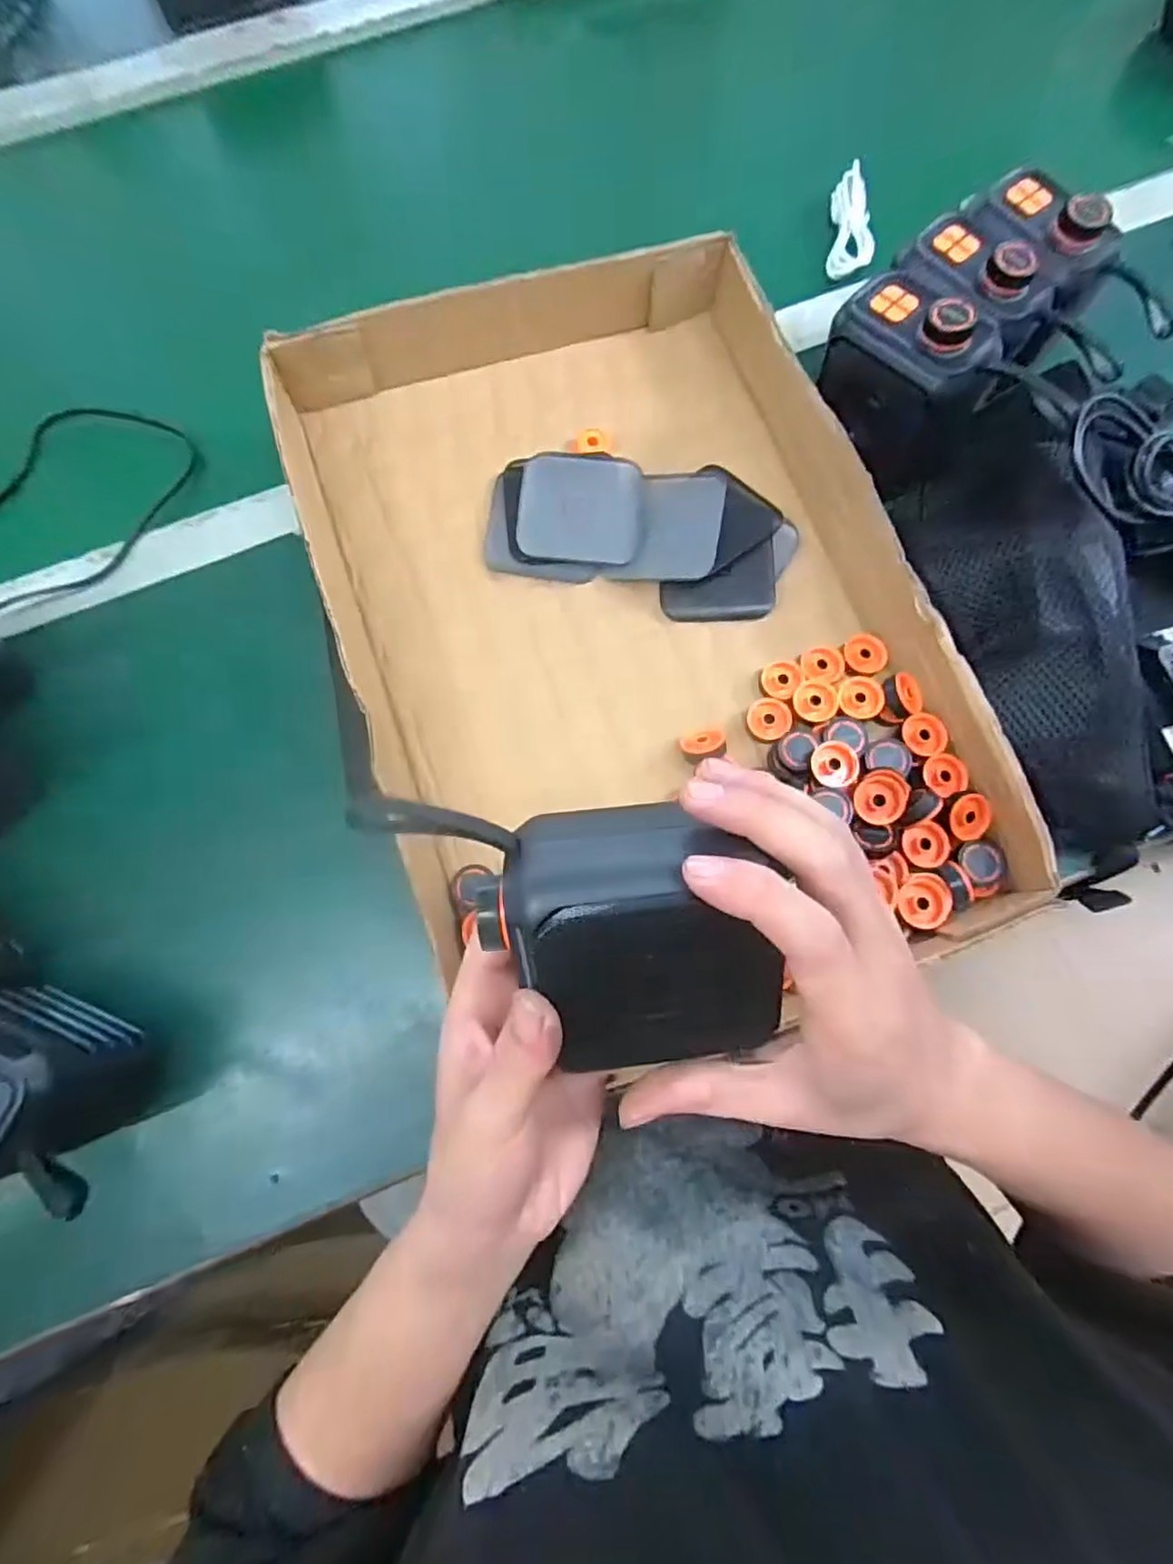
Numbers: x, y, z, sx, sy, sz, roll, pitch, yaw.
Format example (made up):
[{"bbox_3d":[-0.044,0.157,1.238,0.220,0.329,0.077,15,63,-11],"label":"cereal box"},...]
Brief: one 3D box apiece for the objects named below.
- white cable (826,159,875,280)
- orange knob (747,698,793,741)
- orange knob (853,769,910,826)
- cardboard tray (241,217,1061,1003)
[{"bbox_3d":[0.197,-0.414,0.490,0.027,0.022,0.086,3,78,1],"label":"white cable"},{"bbox_3d":[0.110,-0.038,0.396,0.024,0.011,0.024,0,78,1],"label":"orange knob"},{"bbox_3d":[0.161,0.009,0.363,0.027,0.013,0.032,40,81,9],"label":"orange knob"},{"bbox_3d":[0.019,-0.103,0.400,0.327,0.061,0.457,-19,78,-3],"label":"cardboard tray"}]

